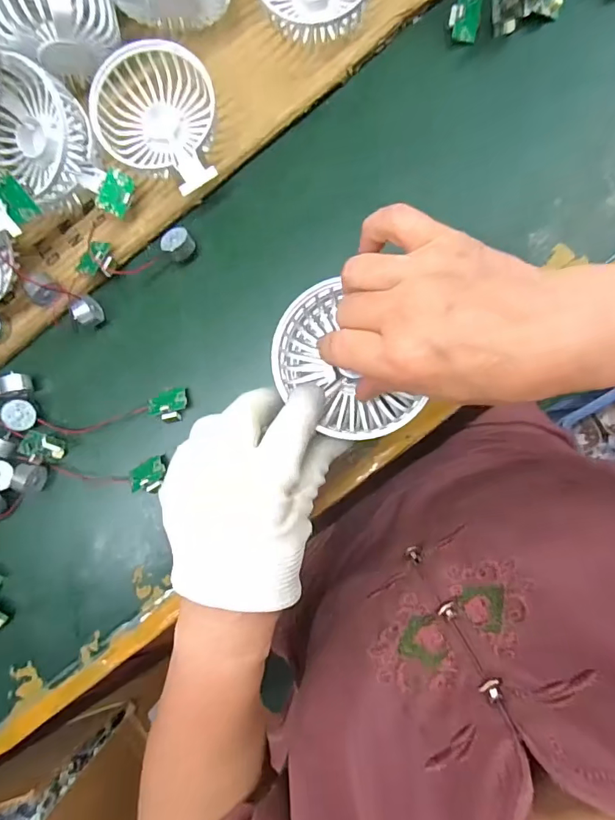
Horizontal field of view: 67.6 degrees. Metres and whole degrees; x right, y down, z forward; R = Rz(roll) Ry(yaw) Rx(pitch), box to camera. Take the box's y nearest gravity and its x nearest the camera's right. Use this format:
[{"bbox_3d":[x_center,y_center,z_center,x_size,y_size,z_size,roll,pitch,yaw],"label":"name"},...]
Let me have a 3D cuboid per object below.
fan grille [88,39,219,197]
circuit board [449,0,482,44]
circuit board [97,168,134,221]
[{"bbox_3d":[-0.108,-0.210,0.338,0.084,0.038,0.104,-19,86,4],"label":"fan grille"},{"bbox_3d":[0.119,-0.297,0.347,0.022,0.004,0.035,4,101,-3],"label":"circuit board"},{"bbox_3d":[-0.140,-0.160,0.338,0.021,0.006,0.030,19,97,-35],"label":"circuit board"}]

